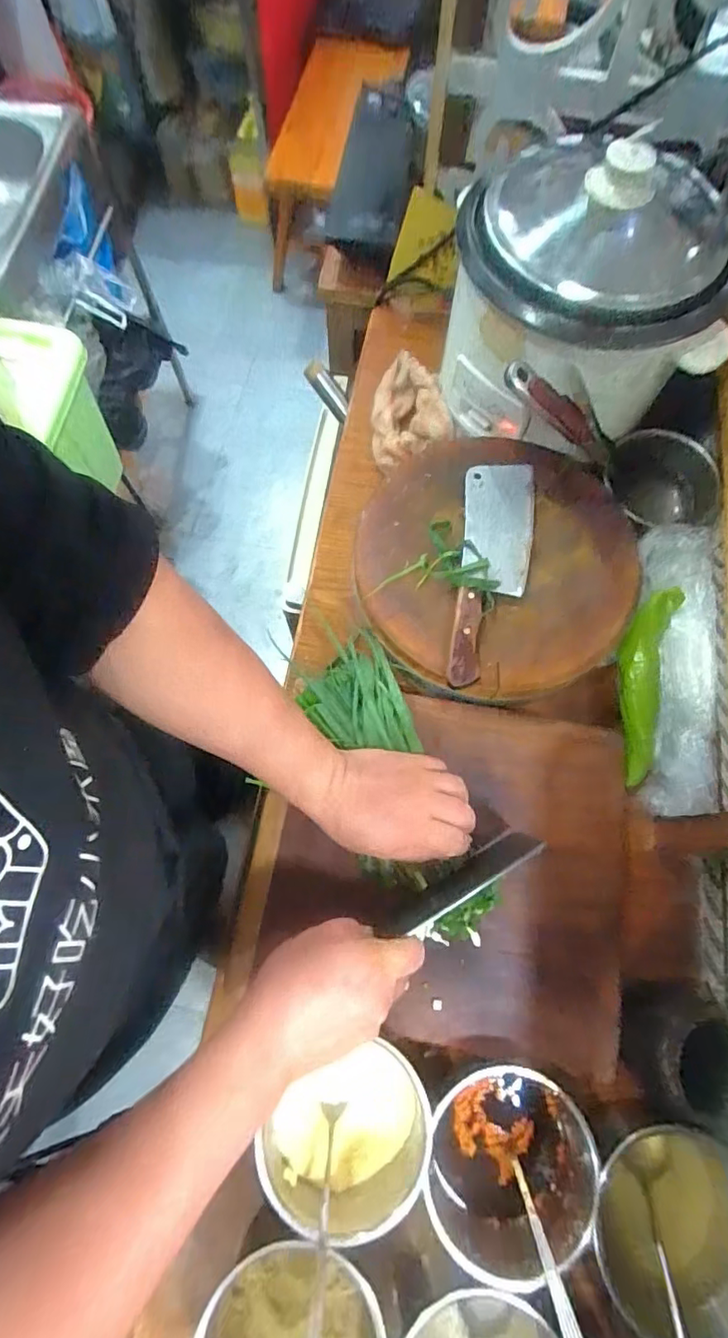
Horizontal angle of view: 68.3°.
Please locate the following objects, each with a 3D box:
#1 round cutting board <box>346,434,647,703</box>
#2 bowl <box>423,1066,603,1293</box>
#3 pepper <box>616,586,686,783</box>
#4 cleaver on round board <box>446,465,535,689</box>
[{"bbox_3d":[0.143,-0.115,0.588,0.285,0.059,0.300,0,72,0],"label":"round cutting board"},{"bbox_3d":[0.115,0.398,0.440,0.123,0.069,0.132,0,72,0],"label":"bowl"},{"bbox_3d":[0.304,0.011,0.591,0.060,0.035,0.224,17,72,5],"label":"pepper"},{"bbox_3d":[0.135,-0.104,0.563,0.073,0.022,0.260,8,72,2],"label":"cleaver on round board"}]

